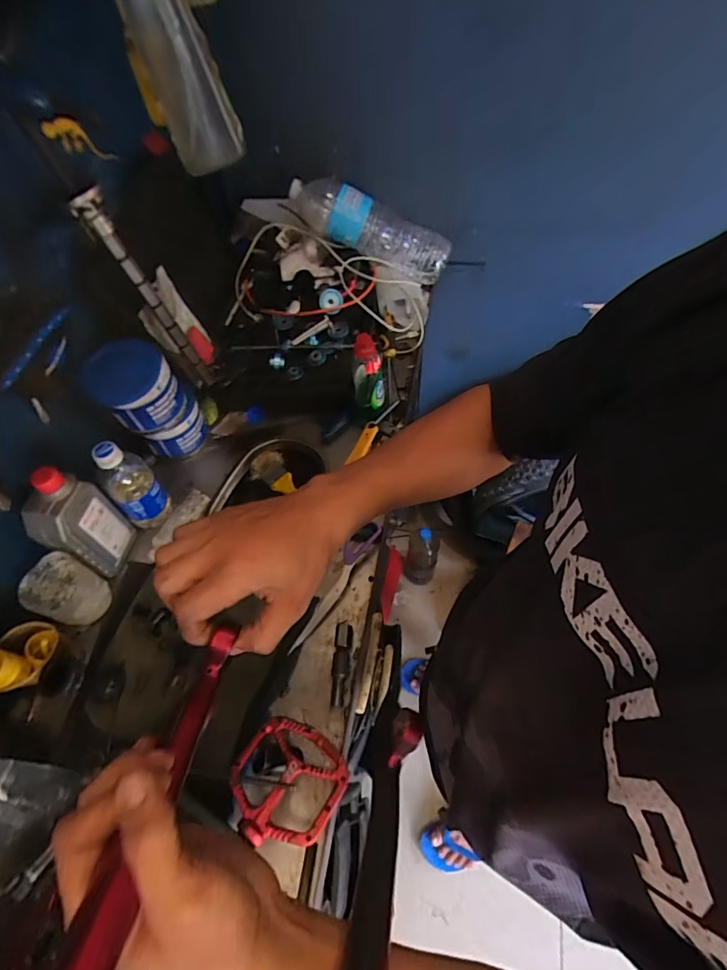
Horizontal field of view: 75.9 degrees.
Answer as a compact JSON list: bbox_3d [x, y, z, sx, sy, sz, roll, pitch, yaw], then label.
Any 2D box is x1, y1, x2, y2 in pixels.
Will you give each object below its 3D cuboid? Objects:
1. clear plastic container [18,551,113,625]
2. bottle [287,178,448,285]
[{"bbox_3d":[-0.376,0.141,0.601,0.060,0.095,0.072,24,64,18],"label":"clear plastic container"},{"bbox_3d":[0.012,-0.482,0.877,0.314,0.103,0.075,23,61,-7],"label":"bottle"}]

